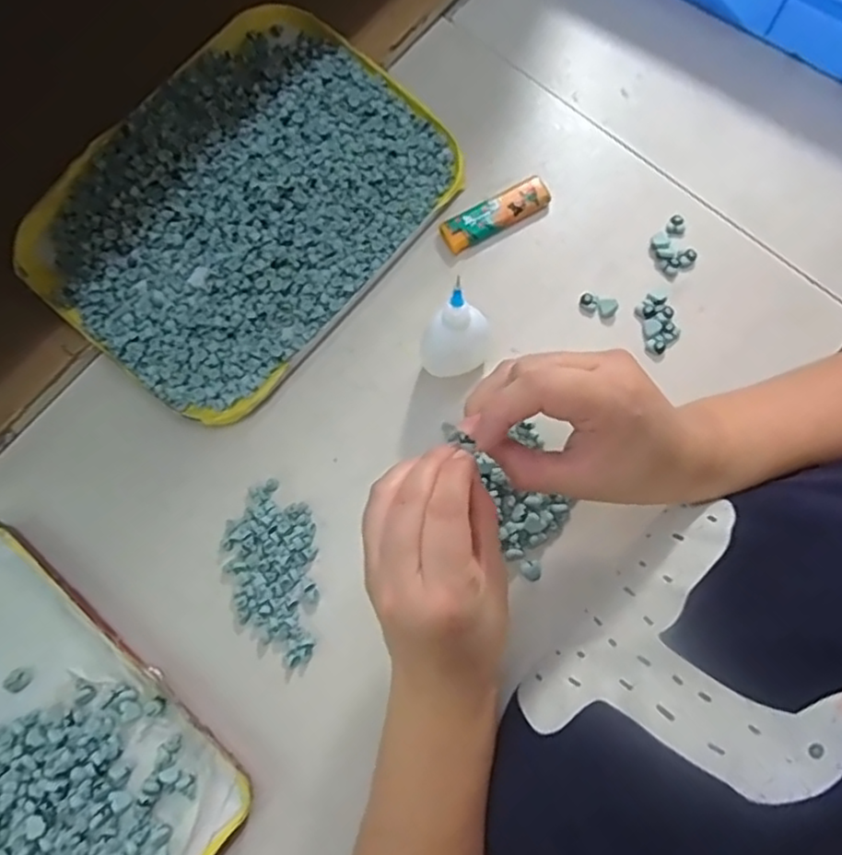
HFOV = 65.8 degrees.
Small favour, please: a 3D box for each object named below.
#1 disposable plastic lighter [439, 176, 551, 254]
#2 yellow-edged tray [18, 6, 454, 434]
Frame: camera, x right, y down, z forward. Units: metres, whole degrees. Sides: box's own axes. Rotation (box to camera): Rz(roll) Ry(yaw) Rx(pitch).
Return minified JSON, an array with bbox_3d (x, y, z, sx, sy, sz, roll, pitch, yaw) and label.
[{"bbox_3d":[0.052,-0.150,0.456,0.079,0.008,0.024,-28,77,-5],"label":"disposable plastic lighter"},{"bbox_3d":[-0.120,-0.155,0.446,0.203,0.034,0.269,39,80,10],"label":"yellow-edged tray"}]

